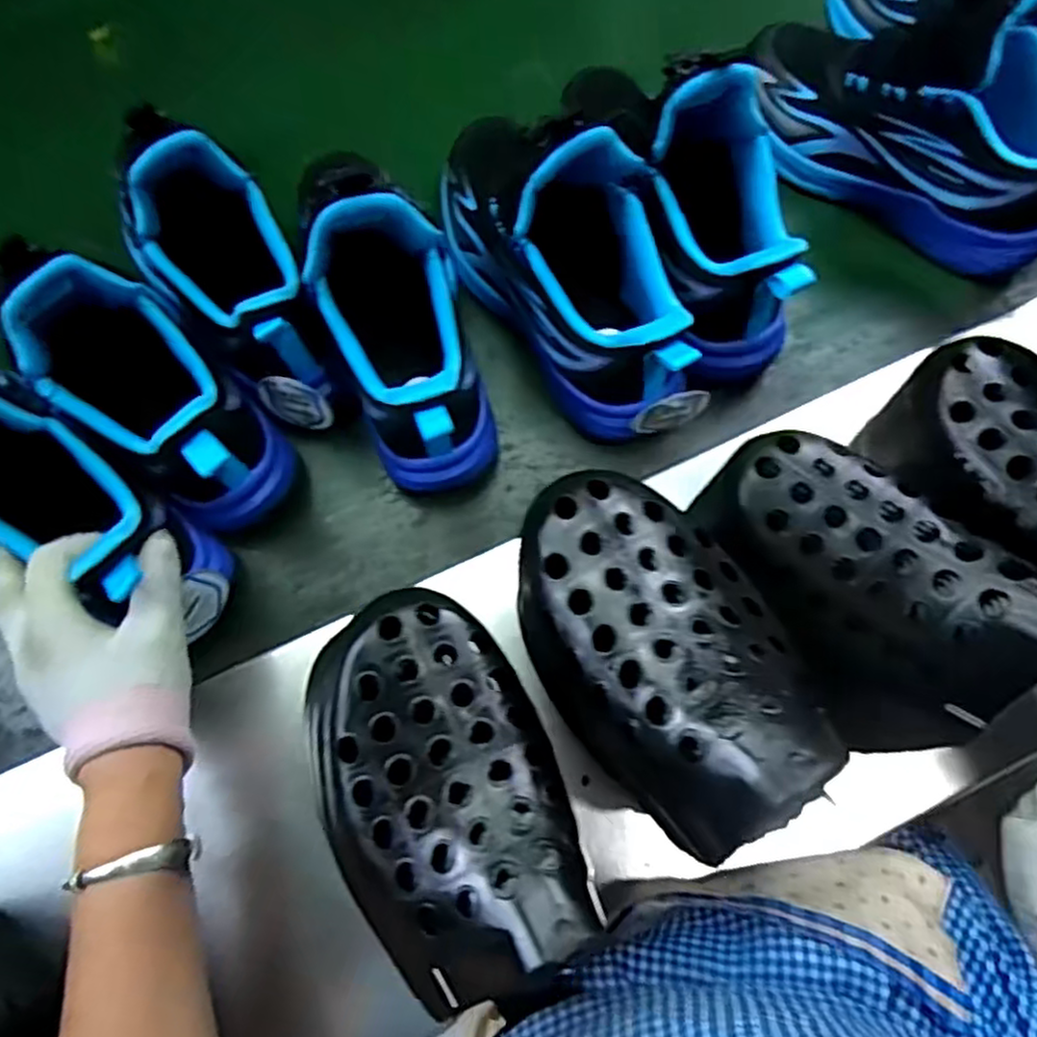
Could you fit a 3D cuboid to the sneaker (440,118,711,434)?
[{"bbox_3d":[0.032,-0.163,0.424,0.096,0.134,0.229,-32,76,-9],"label":"sneaker"}]

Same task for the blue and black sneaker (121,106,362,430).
[{"bbox_3d":[-0.163,-0.132,0.424,0.072,0.082,0.180,-32,111,-9],"label":"blue and black sneaker"}]

